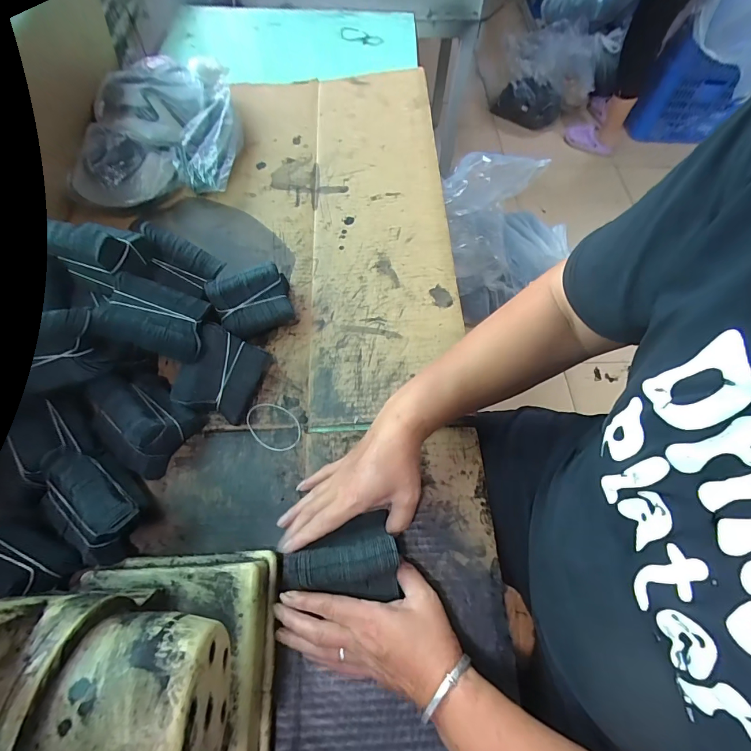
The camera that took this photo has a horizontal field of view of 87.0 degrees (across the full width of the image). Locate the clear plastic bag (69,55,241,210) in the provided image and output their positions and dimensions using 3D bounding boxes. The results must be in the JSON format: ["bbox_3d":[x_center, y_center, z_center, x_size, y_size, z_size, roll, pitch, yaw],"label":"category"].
[{"bbox_3d":[-0.341,-0.387,0.634,0.238,0.091,0.264,-11,64,-6],"label":"clear plastic bag"}]

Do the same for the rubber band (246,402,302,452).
[{"bbox_3d":[-0.119,0.058,0.456,0.071,0.004,0.049,29,67,13],"label":"rubber band"}]

